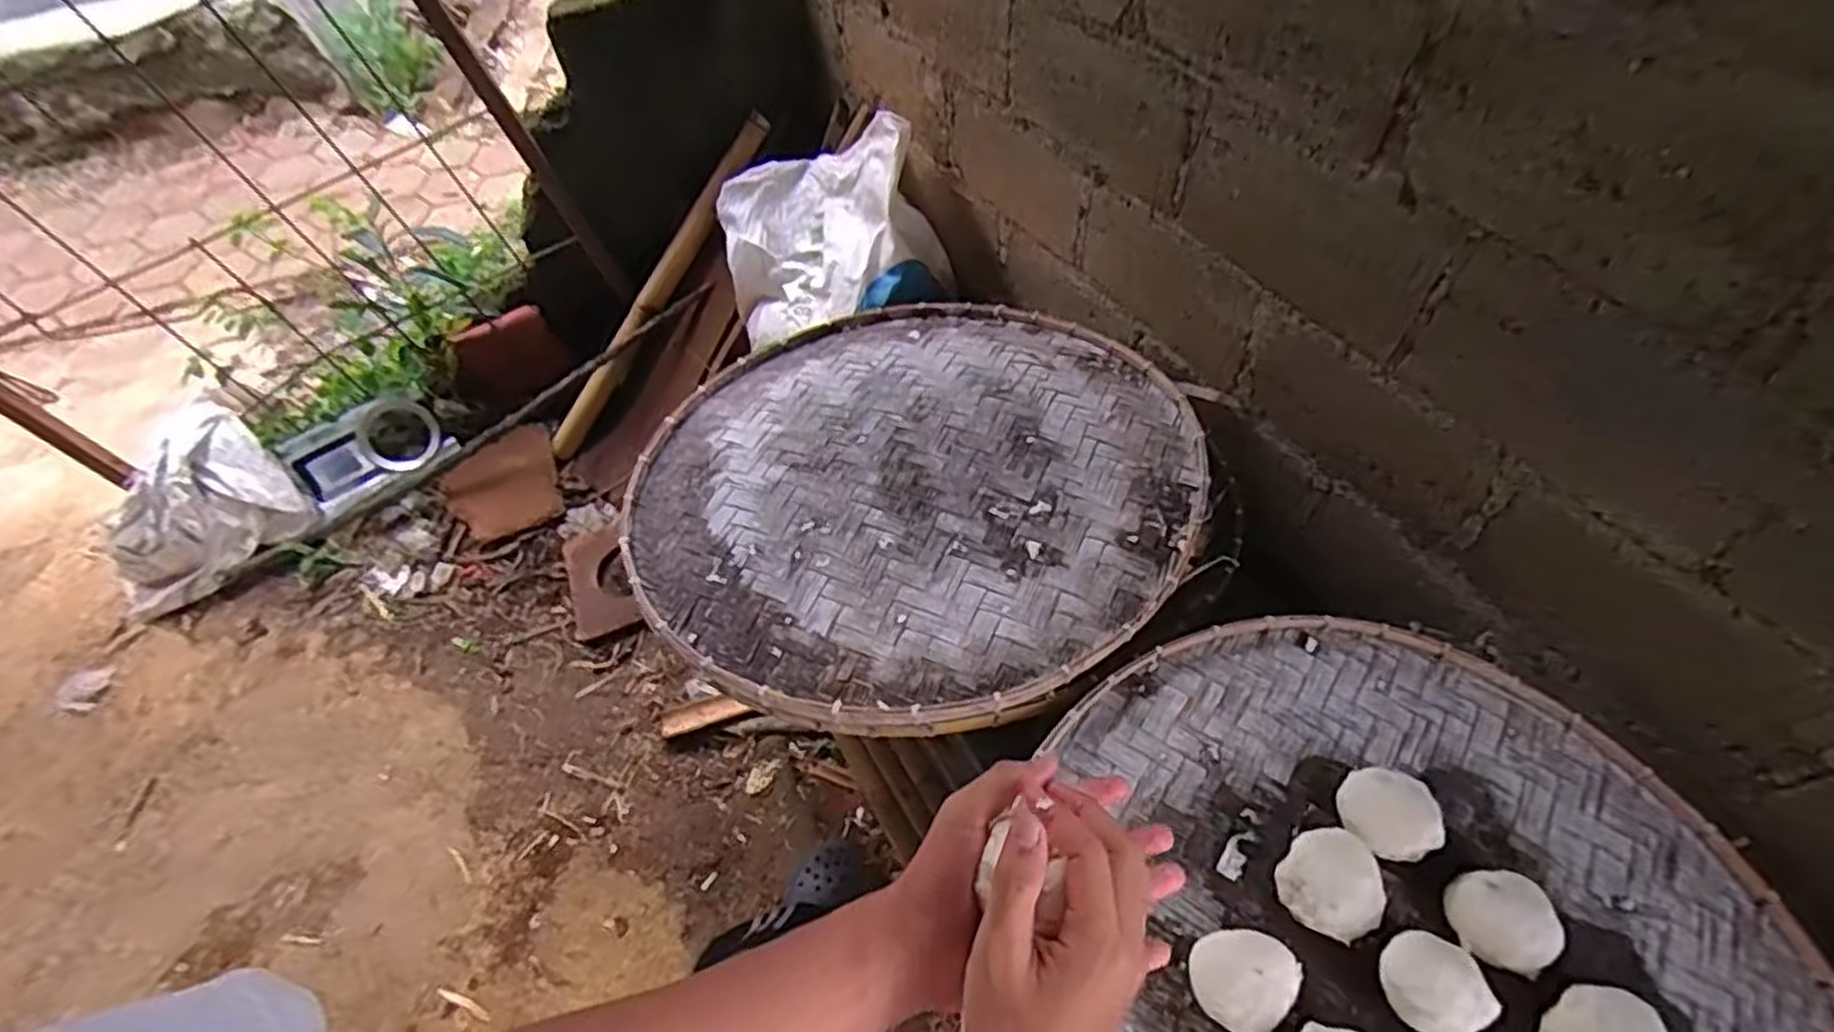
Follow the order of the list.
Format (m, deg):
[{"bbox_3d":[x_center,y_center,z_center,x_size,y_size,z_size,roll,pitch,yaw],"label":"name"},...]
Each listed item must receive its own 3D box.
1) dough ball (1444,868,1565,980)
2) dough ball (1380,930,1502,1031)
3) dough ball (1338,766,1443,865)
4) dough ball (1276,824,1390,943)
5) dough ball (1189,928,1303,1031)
[{"bbox_3d":[0.500,0.349,0.678,0.076,0.043,0.078,-2,58,3],"label":"dough ball"},{"bbox_3d":[0.413,0.377,0.634,0.068,0.068,0.072,-2,58,3],"label":"dough ball"},{"bbox_3d":[0.430,0.272,0.721,0.073,0.049,0.078,-2,58,3],"label":"dough ball"},{"bbox_3d":[0.360,0.321,0.687,0.080,0.046,0.080,-2,58,3],"label":"dough ball"},{"bbox_3d":[0.269,0.377,0.648,0.080,0.052,0.070,-29,60,-13],"label":"dough ball"}]

